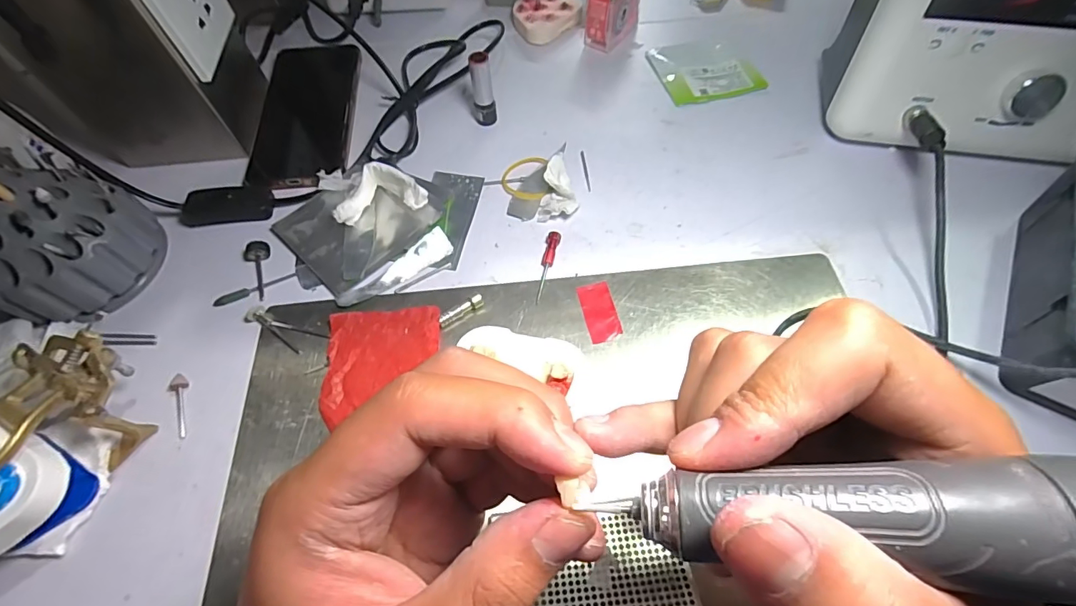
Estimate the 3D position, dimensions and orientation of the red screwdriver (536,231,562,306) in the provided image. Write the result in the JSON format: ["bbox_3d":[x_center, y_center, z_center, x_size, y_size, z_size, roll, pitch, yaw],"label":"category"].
[{"bbox_3d":[0.007,-0.026,0.334,0.010,0.007,0.057,9,62,6],"label":"red screwdriver"}]

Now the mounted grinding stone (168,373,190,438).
[{"bbox_3d":[-0.222,0.063,0.290,0.009,0.007,0.038,-18,63,-9],"label":"mounted grinding stone"}]

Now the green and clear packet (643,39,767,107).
[{"bbox_3d":[0.156,-0.222,0.443,0.086,0.005,0.088,-13,62,-6],"label":"green and clear packet"}]

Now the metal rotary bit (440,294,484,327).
[{"bbox_3d":[-0.052,0.005,0.317,0.032,0.009,0.007,-28,65,-13],"label":"metal rotary bit"}]

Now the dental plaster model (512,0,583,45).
[{"bbox_3d":[0.007,-0.293,0.478,0.066,0.016,0.058,-36,67,-17],"label":"dental plaster model"}]

